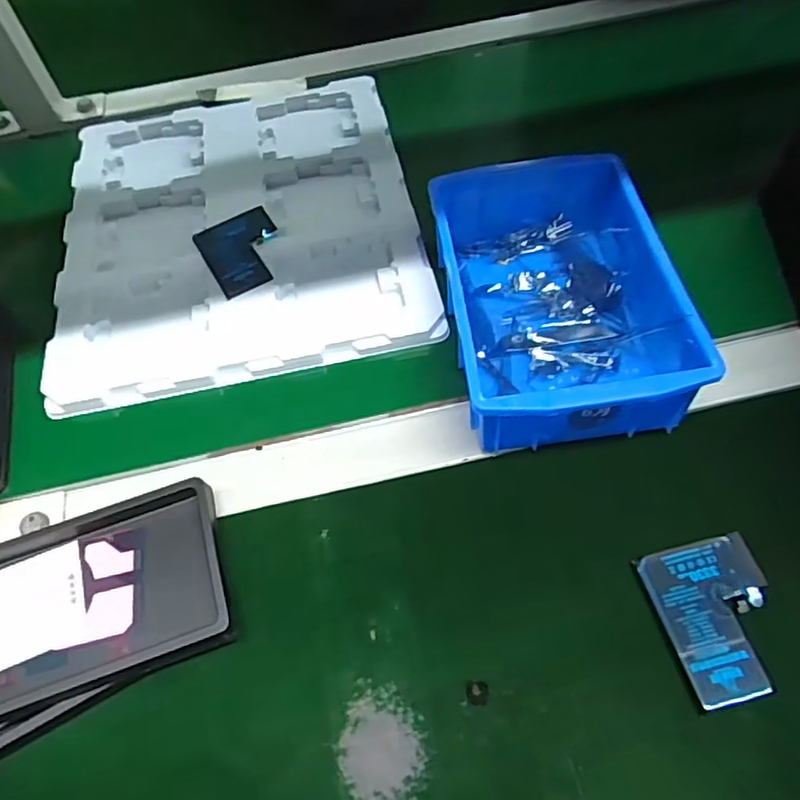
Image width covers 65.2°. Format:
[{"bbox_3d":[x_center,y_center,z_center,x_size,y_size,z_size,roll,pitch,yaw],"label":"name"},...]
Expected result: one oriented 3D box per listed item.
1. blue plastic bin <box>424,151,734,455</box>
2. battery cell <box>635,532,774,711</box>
[{"bbox_3d":[0.095,-0.064,0.398,0.128,0.068,0.196,-7,58,0],"label":"blue plastic bin"},{"bbox_3d":[0.162,0.110,0.317,0.057,0.007,0.075,-13,59,-2],"label":"battery cell"}]

